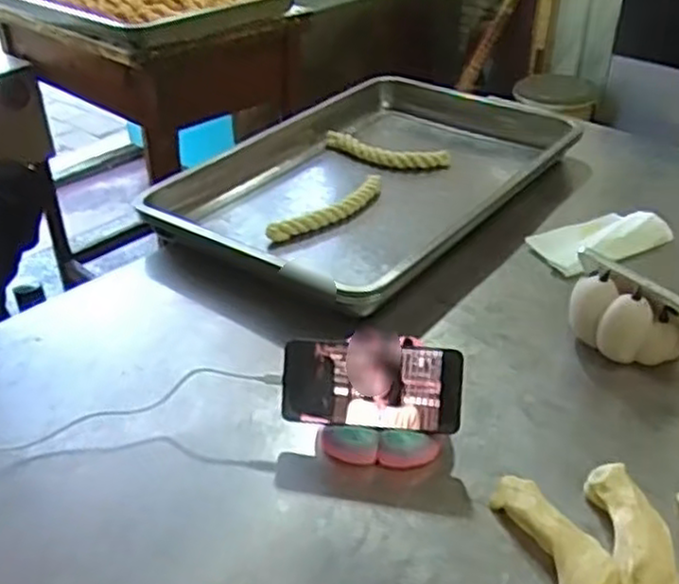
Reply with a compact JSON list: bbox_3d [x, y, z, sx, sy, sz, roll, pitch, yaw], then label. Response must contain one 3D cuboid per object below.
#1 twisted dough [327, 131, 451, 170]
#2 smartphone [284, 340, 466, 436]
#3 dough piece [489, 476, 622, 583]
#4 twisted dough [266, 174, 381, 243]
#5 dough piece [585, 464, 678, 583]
[{"bbox_3d":[0.072,-0.232,1.211,0.220,0.029,0.059,19,40,26],"label":"twisted dough"},{"bbox_3d":[0.030,0.087,0.678,0.162,0.077,0.013,3,4,9],"label":"smartphone"},{"bbox_3d":[0.171,0.196,0.580,0.044,0.030,0.129,-15,36,-17],"label":"dough piece"},{"bbox_3d":[-0.015,-0.118,1.048,0.208,0.026,0.035,-28,41,-32],"label":"twisted dough"},{"bbox_3d":[0.236,0.194,0.584,0.050,0.023,0.127,0,34,5],"label":"dough piece"}]

